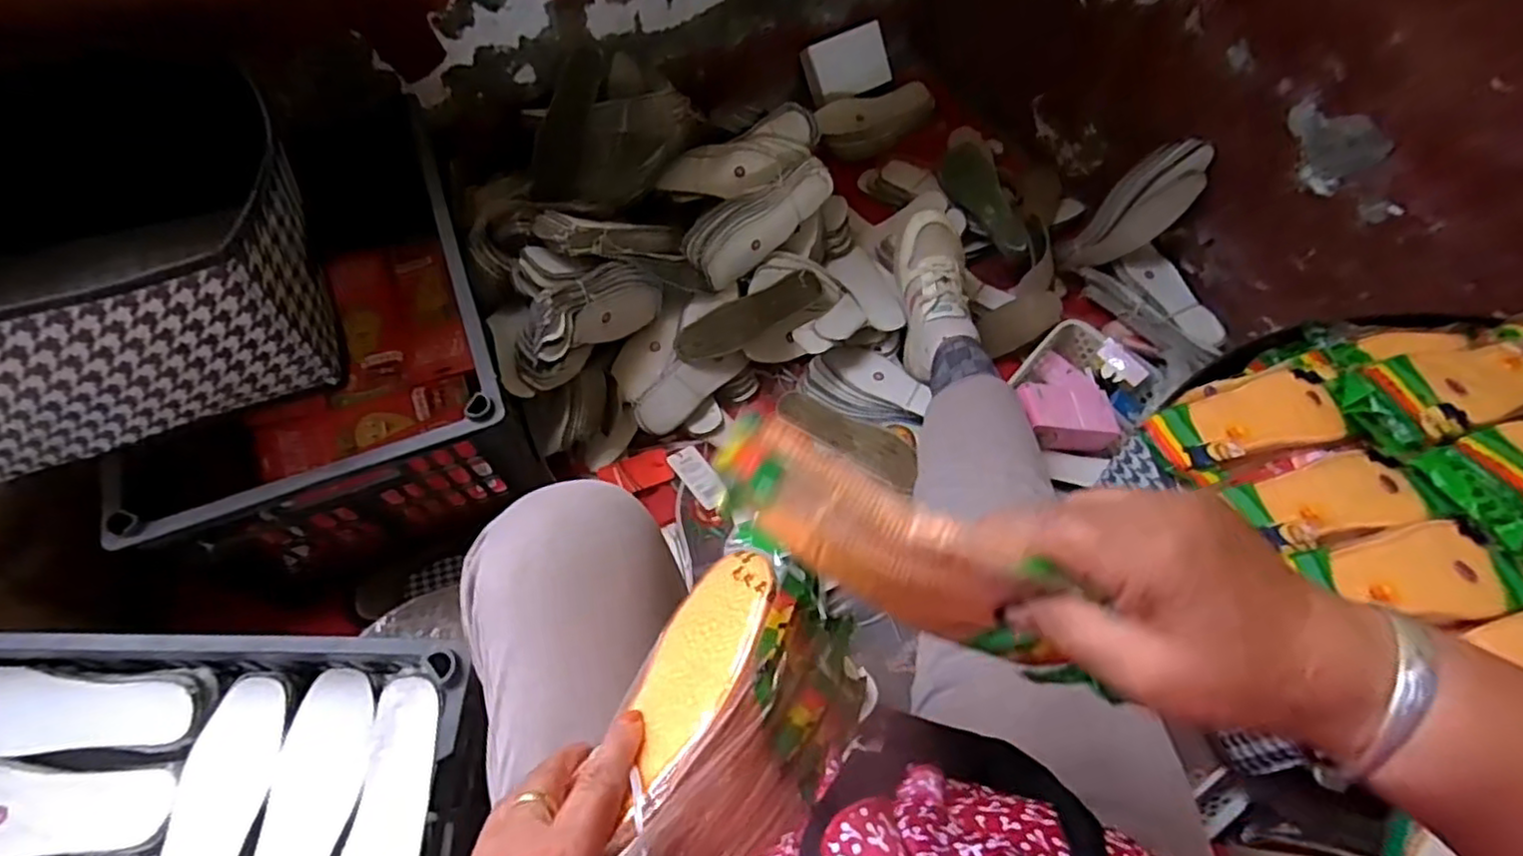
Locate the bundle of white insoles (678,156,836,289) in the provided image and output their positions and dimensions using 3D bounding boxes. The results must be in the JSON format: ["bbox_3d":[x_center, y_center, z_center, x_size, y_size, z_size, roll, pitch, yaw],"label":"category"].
[{"bbox_3d":[0.001,-0.285,0.943,0.234,0.074,0.085,-33,69,-17],"label":"bundle of white insoles"}]

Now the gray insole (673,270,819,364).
[{"bbox_3d":[-0.011,-0.155,0.908,0.219,0.023,0.062,-33,69,-17],"label":"gray insole"}]

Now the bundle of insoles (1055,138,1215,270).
[{"bbox_3d":[0.529,-0.309,0.967,0.057,0.226,0.080,-2,56,-46],"label":"bundle of insoles"}]

